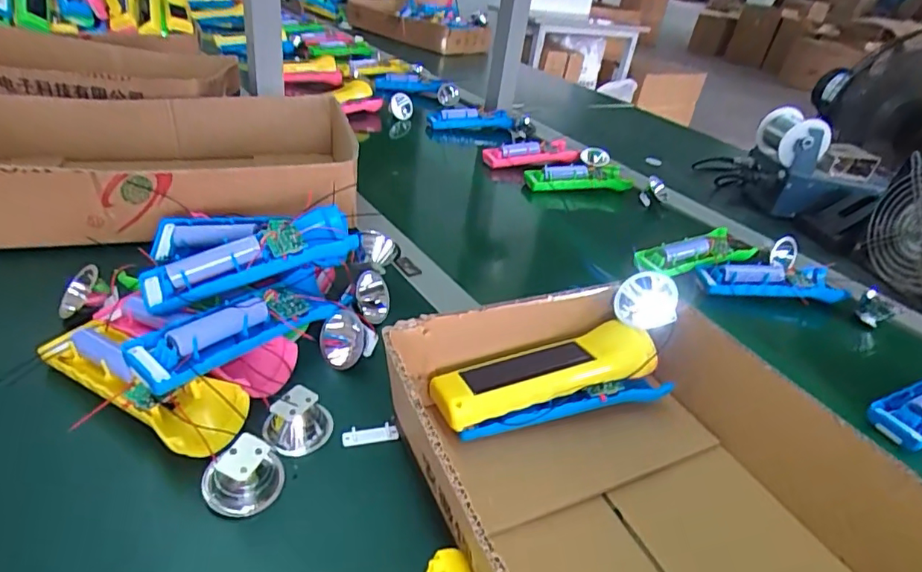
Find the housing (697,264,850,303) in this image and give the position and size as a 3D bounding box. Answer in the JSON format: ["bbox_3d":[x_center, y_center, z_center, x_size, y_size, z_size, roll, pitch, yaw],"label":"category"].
[{"bbox_3d":[0.332,-0.007,0.580,0.150,0.029,0.040,6,35,-3],"label":"housing"}]

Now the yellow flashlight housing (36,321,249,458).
[{"bbox_3d":[-0.208,0.069,0.355,0.163,0.031,0.049,19,36,16],"label":"yellow flashlight housing"}]

